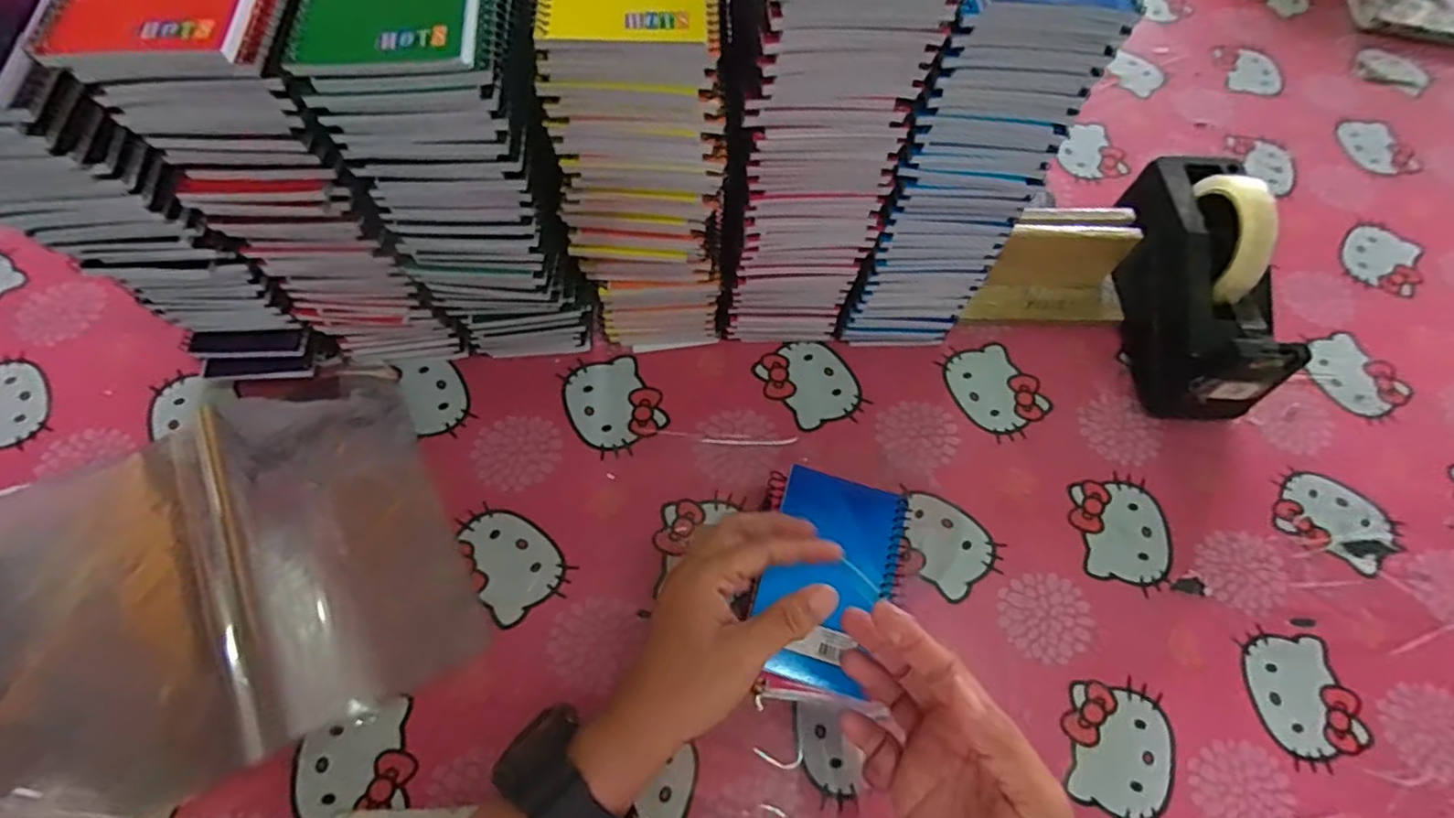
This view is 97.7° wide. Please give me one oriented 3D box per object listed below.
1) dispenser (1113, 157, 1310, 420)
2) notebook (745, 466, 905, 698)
[{"bbox_3d":[0.386,-0.105,0.517,0.090,0.126,0.200,5,64,0],"label":"dispenser"},{"bbox_3d":[0.066,0.108,0.410,0.082,0.015,0.129,16,65,6],"label":"notebook"}]

